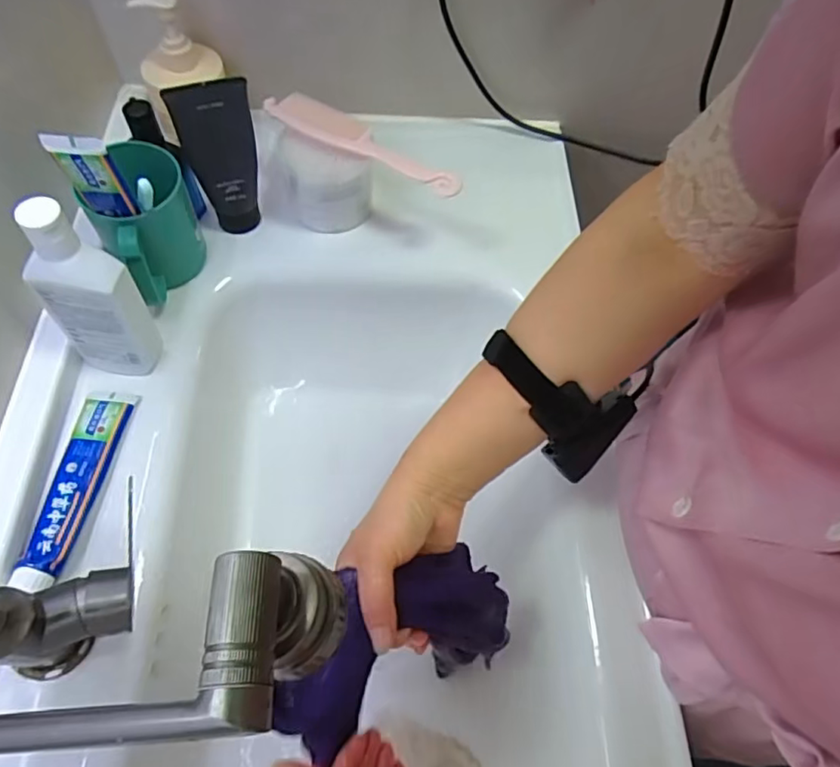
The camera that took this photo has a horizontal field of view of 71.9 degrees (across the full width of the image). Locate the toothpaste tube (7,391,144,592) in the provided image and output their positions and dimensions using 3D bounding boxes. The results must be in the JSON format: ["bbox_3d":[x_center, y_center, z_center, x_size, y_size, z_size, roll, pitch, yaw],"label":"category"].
[{"bbox_3d":[-0.263,0.075,0.448,0.040,0.030,0.161,3,61,-3],"label":"toothpaste tube"}]

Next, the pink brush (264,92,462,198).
[{"bbox_3d":[-0.056,-0.231,0.552,0.212,0.020,0.035,25,63,10],"label":"pink brush"}]

